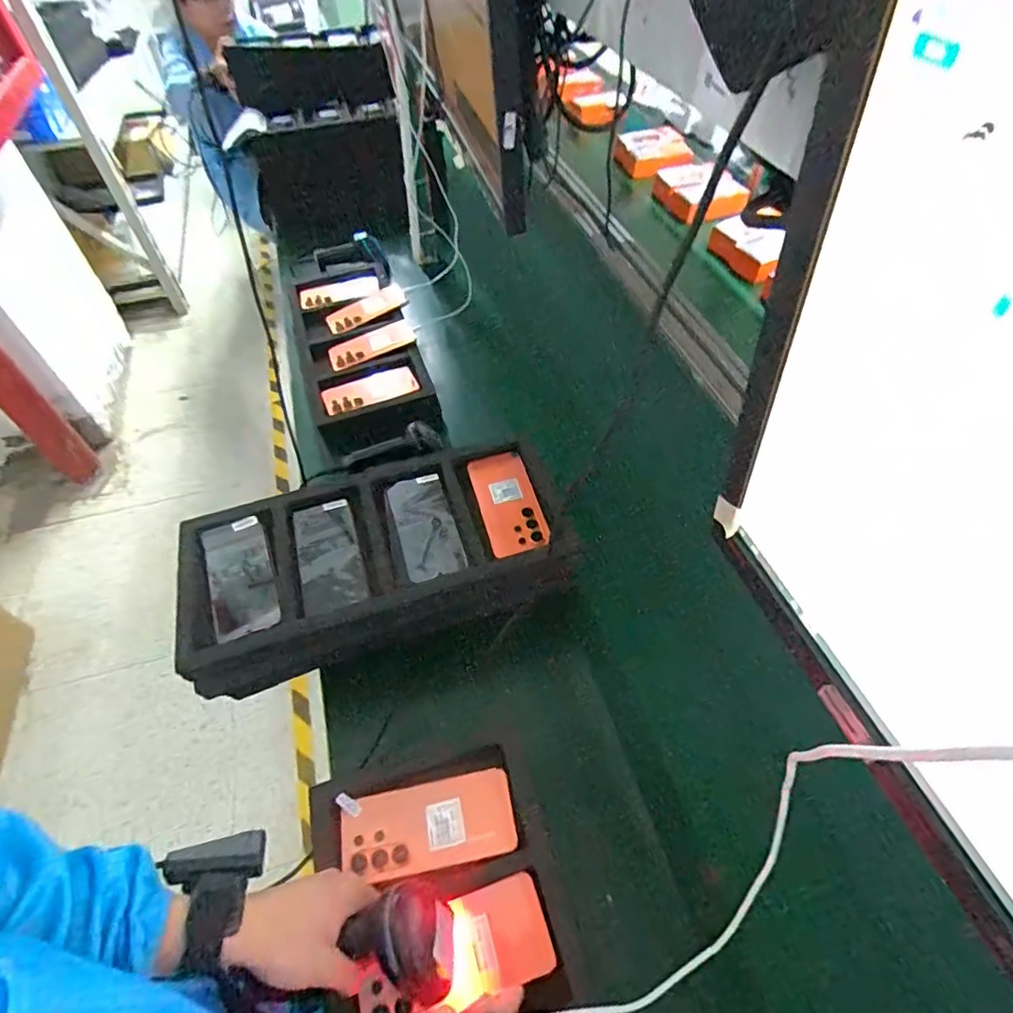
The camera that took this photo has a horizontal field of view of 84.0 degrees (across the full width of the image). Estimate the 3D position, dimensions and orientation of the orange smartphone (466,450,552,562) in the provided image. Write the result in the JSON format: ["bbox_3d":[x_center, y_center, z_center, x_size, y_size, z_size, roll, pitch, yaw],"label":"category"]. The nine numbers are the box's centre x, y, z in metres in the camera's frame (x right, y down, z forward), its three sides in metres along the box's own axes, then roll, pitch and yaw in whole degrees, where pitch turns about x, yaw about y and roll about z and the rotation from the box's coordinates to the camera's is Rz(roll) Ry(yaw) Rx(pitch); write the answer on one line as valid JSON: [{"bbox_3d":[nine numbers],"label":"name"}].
[{"bbox_3d":[0.001,-0.009,0.767,0.079,0.011,0.178,-13,53,-9],"label":"orange smartphone"}]

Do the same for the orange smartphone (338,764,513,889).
[{"bbox_3d":[-0.078,0.320,0.562,0.167,0.015,0.079,-10,54,-7],"label":"orange smartphone"}]

